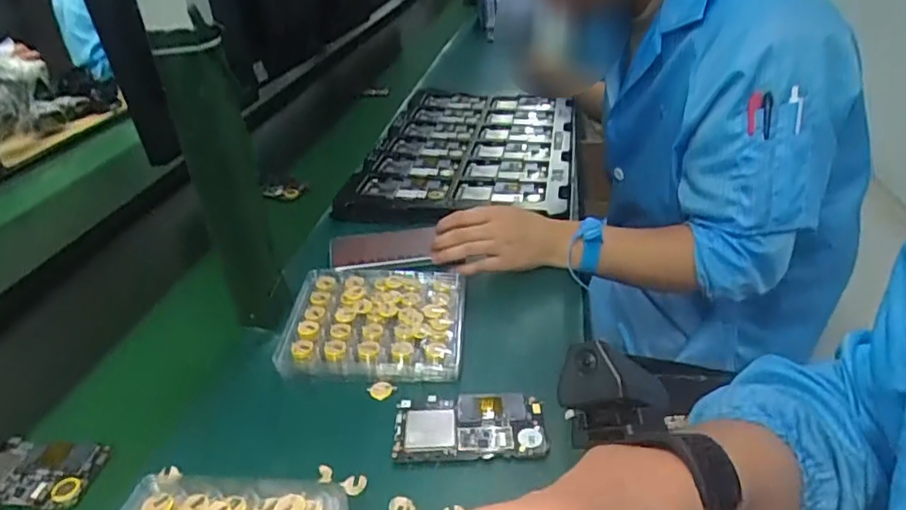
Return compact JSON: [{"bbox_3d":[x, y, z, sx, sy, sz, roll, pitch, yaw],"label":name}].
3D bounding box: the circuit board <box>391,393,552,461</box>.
[{"bbox_3d":[0.014,0.143,0.507,0.124,0.010,0.062,-3,32,5],"label":"circuit board"}]

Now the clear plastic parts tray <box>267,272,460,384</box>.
[{"bbox_3d":[-0.080,0.062,0.616,0.177,0.032,0.144,-3,32,4],"label":"clear plastic parts tray"}]

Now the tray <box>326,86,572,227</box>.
[{"bbox_3d":[0.034,-0.192,1.031,0.350,0.037,0.551,1,32,11],"label":"tray"}]

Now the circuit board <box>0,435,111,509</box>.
[{"bbox_3d":[-0.358,0.180,0.506,0.121,0.010,0.060,0,32,10],"label":"circuit board"}]

